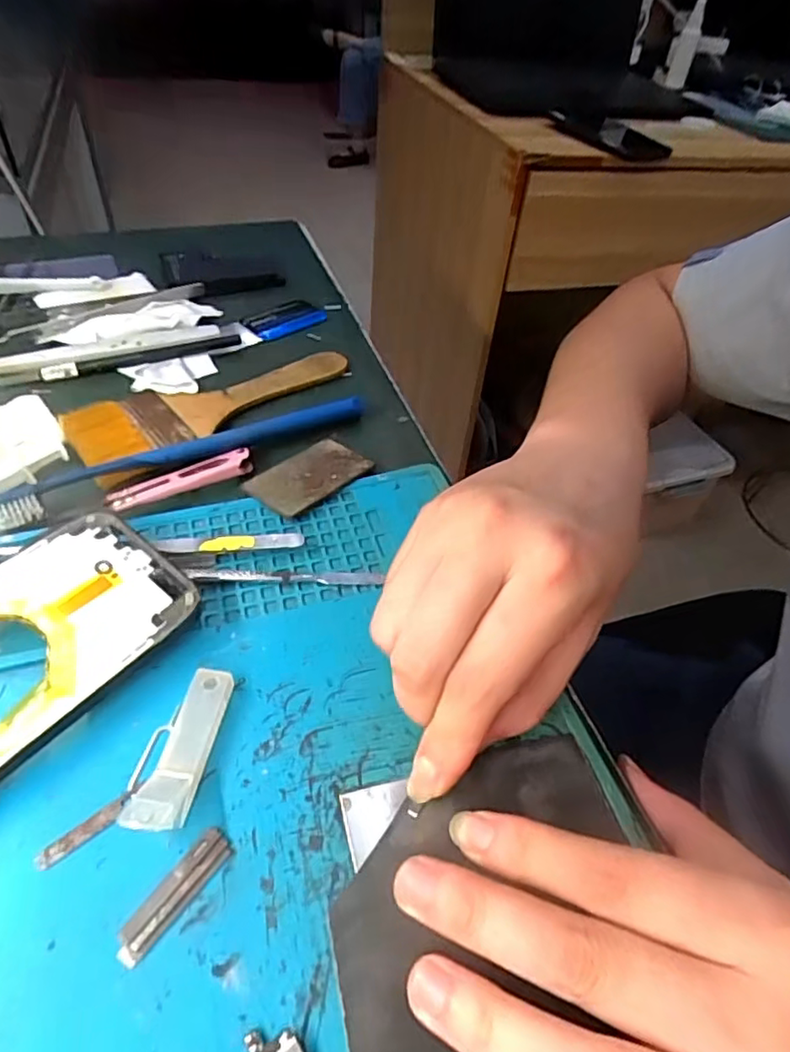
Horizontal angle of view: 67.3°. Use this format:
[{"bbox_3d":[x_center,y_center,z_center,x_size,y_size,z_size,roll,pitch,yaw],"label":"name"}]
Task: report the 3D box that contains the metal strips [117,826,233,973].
[{"bbox_3d":[-0.065,0.107,0.174,0.011,0.004,0.038,31,51,22],"label":"metal strips"}]

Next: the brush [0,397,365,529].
[{"bbox_3d":[-0.098,-0.039,0.299,0.184,0.012,0.015,-25,54,-26],"label":"brush"}]

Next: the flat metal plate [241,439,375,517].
[{"bbox_3d":[-0.043,-0.026,0.300,0.035,0.005,0.058,36,53,25],"label":"flat metal plate"}]

